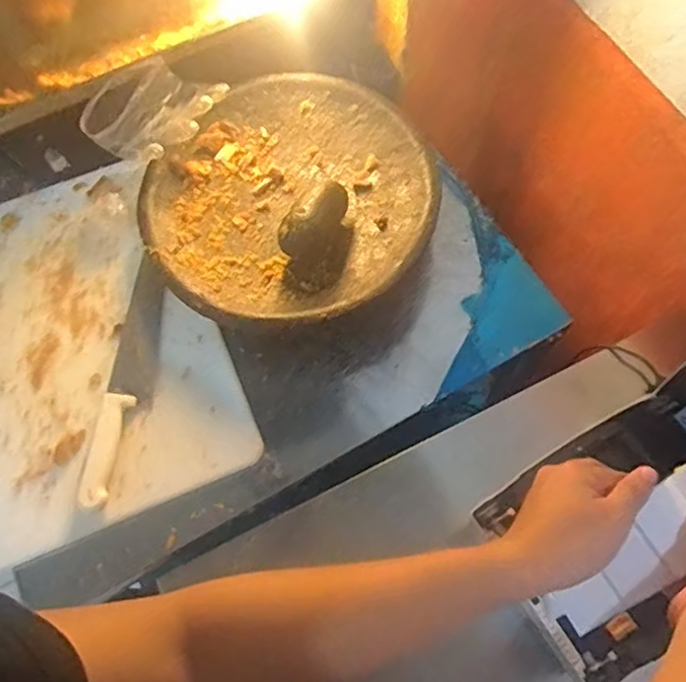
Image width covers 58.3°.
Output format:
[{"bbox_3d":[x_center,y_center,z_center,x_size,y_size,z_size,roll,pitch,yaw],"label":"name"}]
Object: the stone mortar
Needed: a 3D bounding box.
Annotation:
[{"bbox_3d":[-0.047,-0.158,0.704,0.323,0.084,0.324,-1,67,2],"label":"stone mortar"}]

